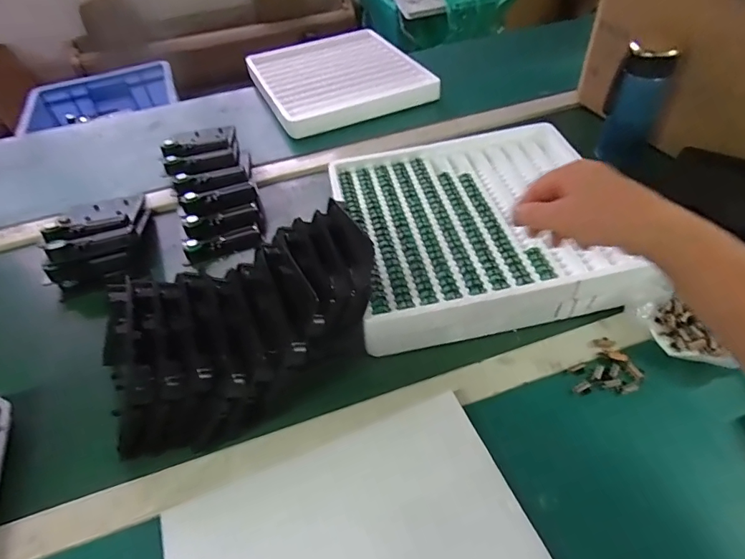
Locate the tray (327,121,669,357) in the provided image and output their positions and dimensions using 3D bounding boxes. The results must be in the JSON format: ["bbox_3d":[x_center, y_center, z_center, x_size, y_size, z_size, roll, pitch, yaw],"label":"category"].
[{"bbox_3d":[0.123,-0.072,0.559,0.310,0.050,0.304,-12,48,-4],"label":"tray"}]

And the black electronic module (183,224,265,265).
[{"bbox_3d":[-0.200,-0.047,0.612,0.100,0.027,0.024,-14,48,-8],"label":"black electronic module"}]

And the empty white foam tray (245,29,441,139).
[{"bbox_3d":[-0.072,-0.394,0.889,0.285,0.036,0.322,-21,49,-14],"label":"empty white foam tray"}]

